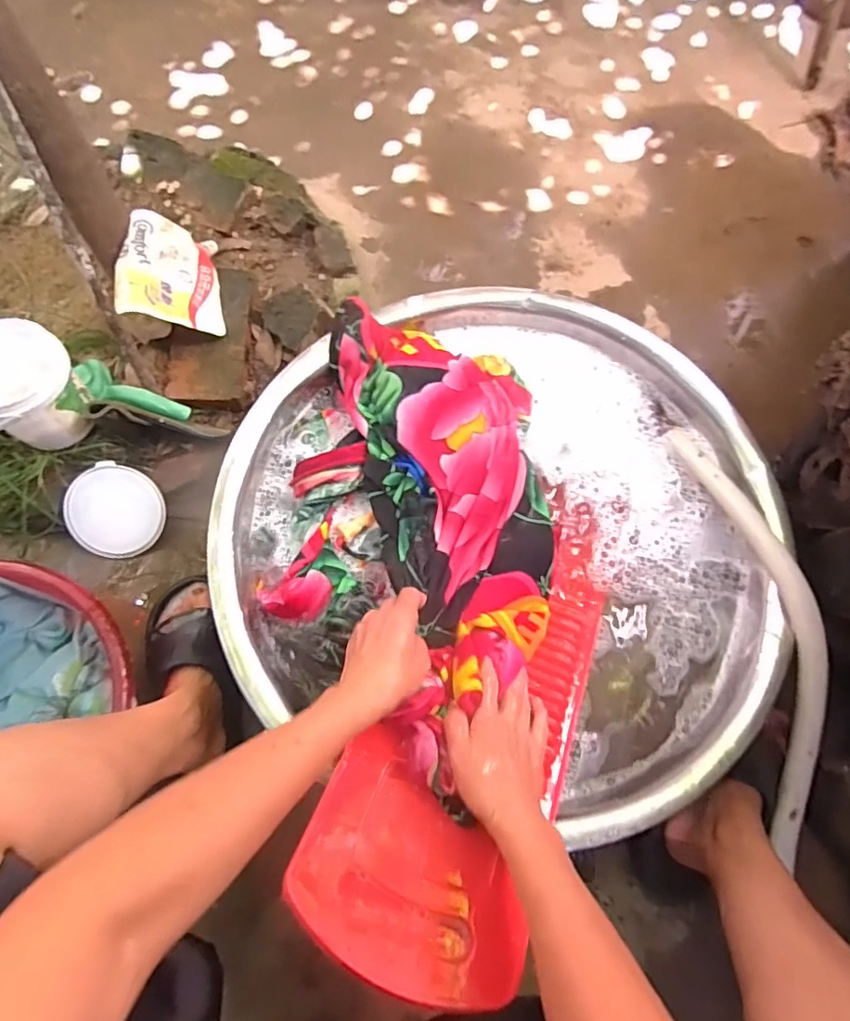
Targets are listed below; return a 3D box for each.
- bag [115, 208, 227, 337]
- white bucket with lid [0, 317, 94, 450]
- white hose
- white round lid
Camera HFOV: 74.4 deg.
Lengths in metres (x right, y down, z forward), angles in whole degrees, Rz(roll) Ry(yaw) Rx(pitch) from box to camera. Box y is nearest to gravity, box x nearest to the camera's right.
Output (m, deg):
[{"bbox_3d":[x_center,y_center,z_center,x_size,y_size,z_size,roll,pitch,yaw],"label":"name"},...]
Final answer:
[{"bbox_3d":[-0.366,-0.342,0.808,0.136,0.029,0.175,5,69,-43],"label":"bag"},{"bbox_3d":[-0.499,-0.147,0.696,0.103,0.128,0.141,32,72,9],"label":"white bucket with lid"},{"bbox_3d":[0.390,0.137,0.654,0.064,0.118,0.518,-9,71,-5],"label":"white hose"},{"bbox_3d":[-0.418,0.002,0.756,0.118,0.010,0.119,-2,98,-16],"label":"white round lid"}]

